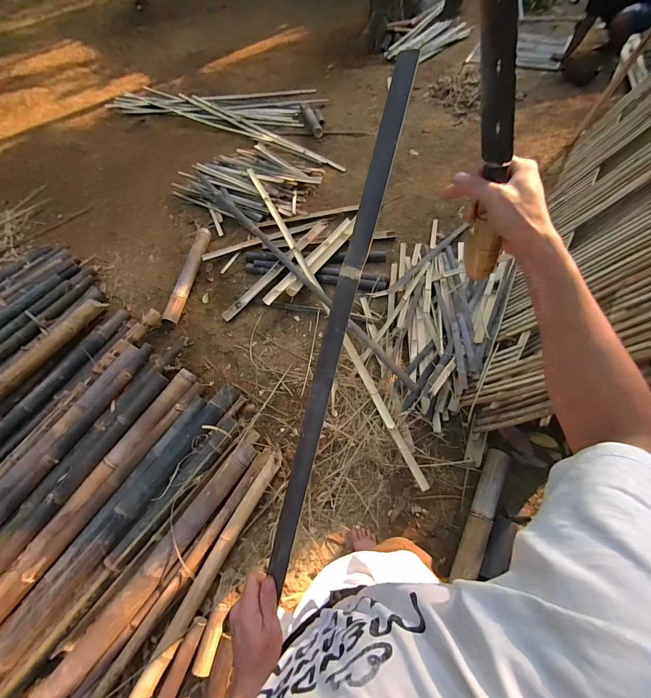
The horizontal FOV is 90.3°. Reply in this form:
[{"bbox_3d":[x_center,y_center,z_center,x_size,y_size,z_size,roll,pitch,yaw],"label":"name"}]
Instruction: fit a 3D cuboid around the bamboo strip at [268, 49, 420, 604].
[{"bbox_3d":[0.014,-0.023,0.422,0.033,0.012,0.691,15,94,14],"label":"bamboo strip"}]

